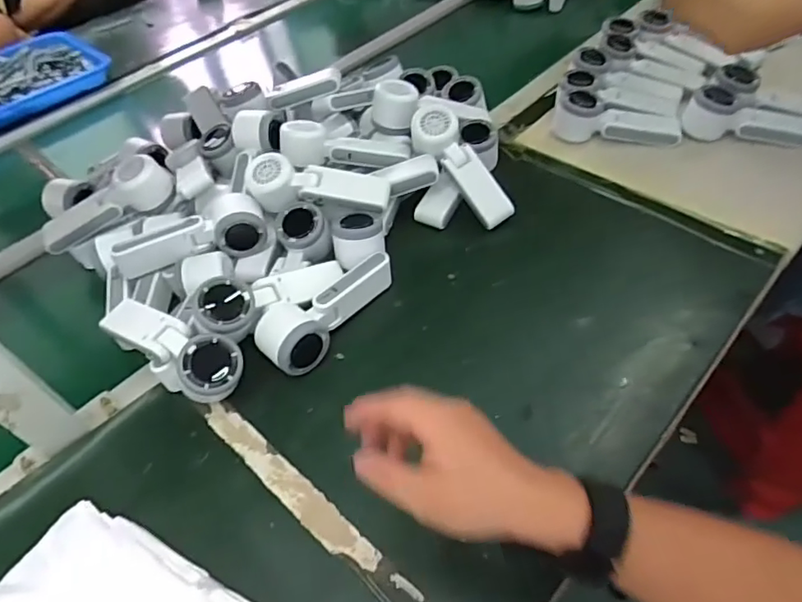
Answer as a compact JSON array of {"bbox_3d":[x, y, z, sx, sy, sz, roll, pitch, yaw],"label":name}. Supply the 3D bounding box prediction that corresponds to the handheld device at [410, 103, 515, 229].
[{"bbox_3d":[0.072,-0.163,0.664,0.048,0.052,0.167,-36,88,-22],"label":"handheld device"}]

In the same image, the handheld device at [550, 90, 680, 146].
[{"bbox_3d":[0.296,-0.248,0.746,0.165,0.060,0.058,9,52,13],"label":"handheld device"}]

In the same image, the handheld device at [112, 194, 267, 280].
[{"bbox_3d":[-0.243,-0.079,0.635,0.167,0.048,0.068,-14,50,-6],"label":"handheld device"}]

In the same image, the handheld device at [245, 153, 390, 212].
[{"bbox_3d":[-0.097,-0.135,0.631,0.161,0.046,0.049,1,49,10],"label":"handheld device"}]

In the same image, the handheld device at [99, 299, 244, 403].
[{"bbox_3d":[-0.225,0.055,0.540,0.163,0.067,0.060,20,55,24],"label":"handheld device"}]

